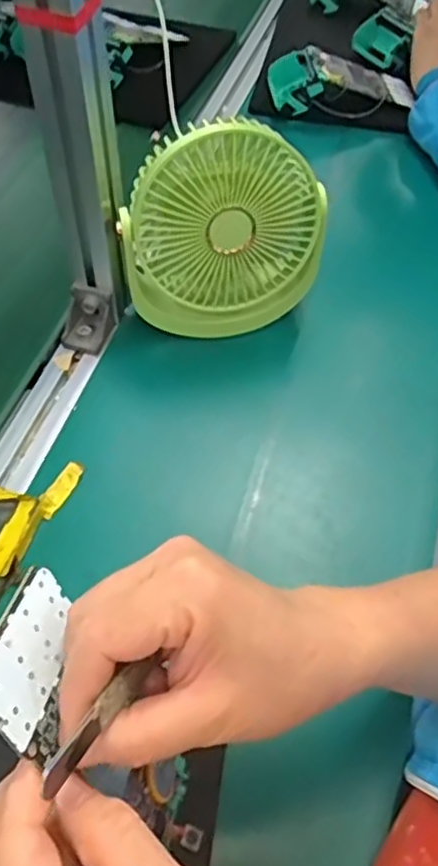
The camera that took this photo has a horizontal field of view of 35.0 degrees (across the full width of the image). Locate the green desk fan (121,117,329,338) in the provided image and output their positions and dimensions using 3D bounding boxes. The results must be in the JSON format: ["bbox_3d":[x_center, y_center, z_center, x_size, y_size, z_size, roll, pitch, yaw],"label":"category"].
[{"bbox_3d":[0.003,-0.157,0.548,0.157,0.155,0.072,-17,59,-6],"label":"green desk fan"}]

